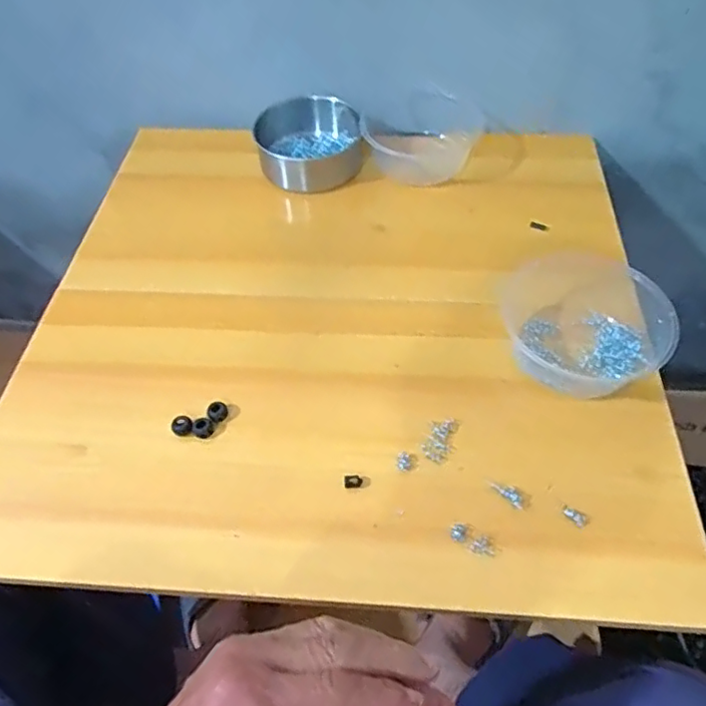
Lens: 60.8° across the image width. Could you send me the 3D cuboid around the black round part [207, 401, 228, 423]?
[{"bbox_3d":[-0.117,0.052,0.523,0.017,0.016,0.015,-25,56,-17],"label":"black round part"}]

